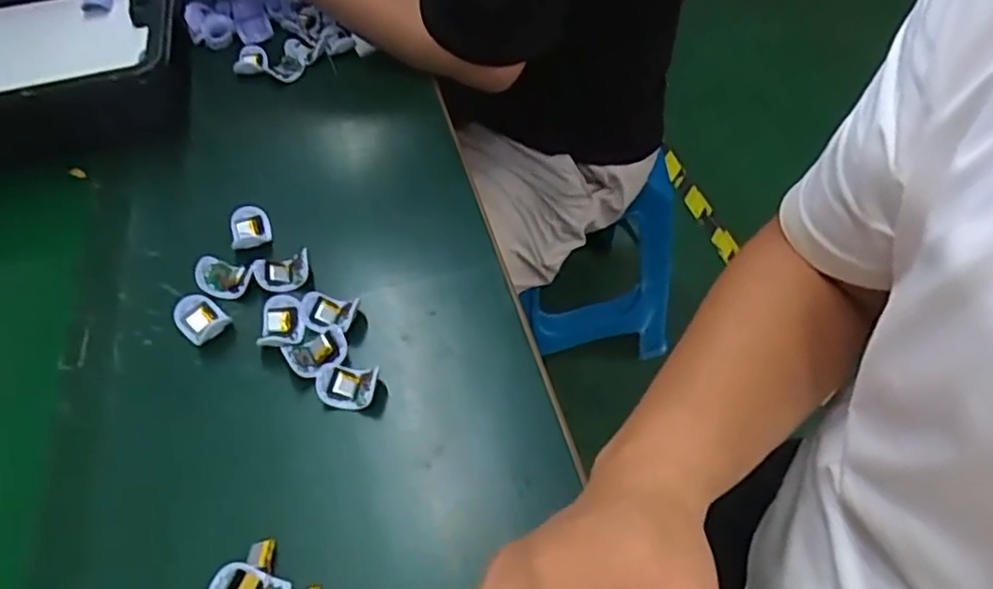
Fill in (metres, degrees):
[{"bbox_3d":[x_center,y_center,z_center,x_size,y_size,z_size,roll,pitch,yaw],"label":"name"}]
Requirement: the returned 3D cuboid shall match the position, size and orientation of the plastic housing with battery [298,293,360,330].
[{"bbox_3d":[-0.127,0.012,0.502,0.043,0.013,0.032,10,52,12],"label":"plastic housing with battery"}]

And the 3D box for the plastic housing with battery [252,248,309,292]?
[{"bbox_3d":[-0.169,-0.019,0.528,0.042,0.016,0.027,-17,51,-10],"label":"plastic housing with battery"}]

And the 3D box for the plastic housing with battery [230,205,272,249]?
[{"bbox_3d":[-0.206,-0.054,0.556,0.032,0.018,0.037,-21,52,-14],"label":"plastic housing with battery"}]

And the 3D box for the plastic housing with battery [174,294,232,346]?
[{"bbox_3d":[-0.220,0.018,0.498,0.033,0.018,0.037,-29,54,-19],"label":"plastic housing with battery"}]

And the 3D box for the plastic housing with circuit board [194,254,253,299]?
[{"bbox_3d":[-0.214,-0.013,0.524,0.043,0.018,0.031,17,53,17],"label":"plastic housing with circuit board"}]

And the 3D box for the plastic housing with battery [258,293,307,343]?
[{"bbox_3d":[-0.159,0.020,0.491,0.031,0.015,0.037,-15,51,-8],"label":"plastic housing with battery"}]

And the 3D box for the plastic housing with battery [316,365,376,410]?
[{"bbox_3d":[-0.103,0.063,0.462,0.042,0.016,0.030,8,51,11],"label":"plastic housing with battery"}]

